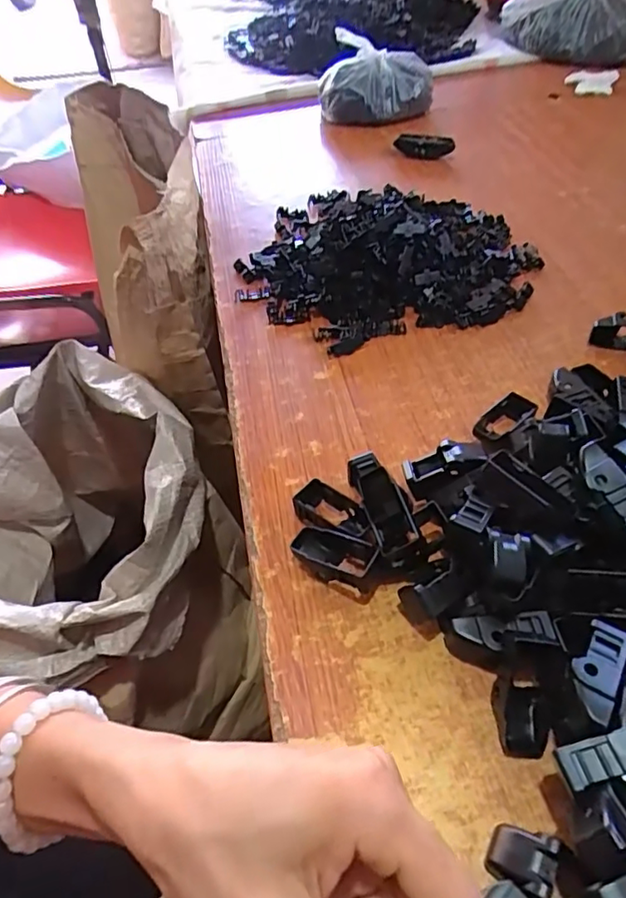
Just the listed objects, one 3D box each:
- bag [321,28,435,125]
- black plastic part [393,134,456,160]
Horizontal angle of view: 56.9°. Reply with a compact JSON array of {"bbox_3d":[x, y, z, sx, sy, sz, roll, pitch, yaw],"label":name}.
[{"bbox_3d":[0.082,-0.480,0.760,0.142,0.092,0.113,5,49,10],"label":"bag"},{"bbox_3d":[0.131,-0.359,0.688,0.071,0.028,0.020,11,50,16],"label":"black plastic part"}]

